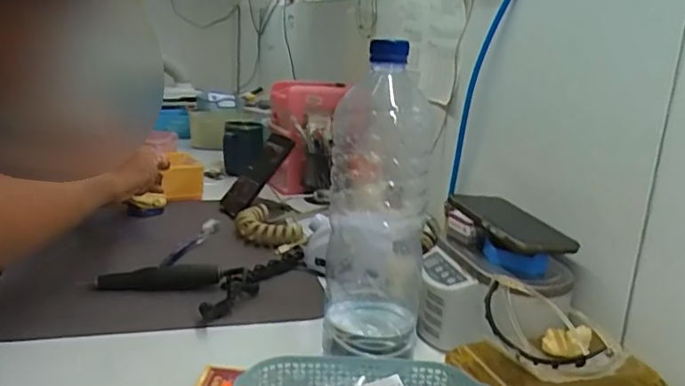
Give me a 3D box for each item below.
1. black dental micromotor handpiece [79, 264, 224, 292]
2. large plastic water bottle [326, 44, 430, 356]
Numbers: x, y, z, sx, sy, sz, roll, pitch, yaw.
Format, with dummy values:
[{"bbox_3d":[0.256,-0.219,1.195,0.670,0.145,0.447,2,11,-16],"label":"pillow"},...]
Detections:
[{"bbox_3d":[-0.235,0.105,0.729,0.164,0.034,0.023,1,15,-11],"label":"black dental micromotor handpiece"},{"bbox_3d":[0.033,0.003,0.527,0.085,0.249,0.081,4,15,0],"label":"large plastic water bottle"}]

